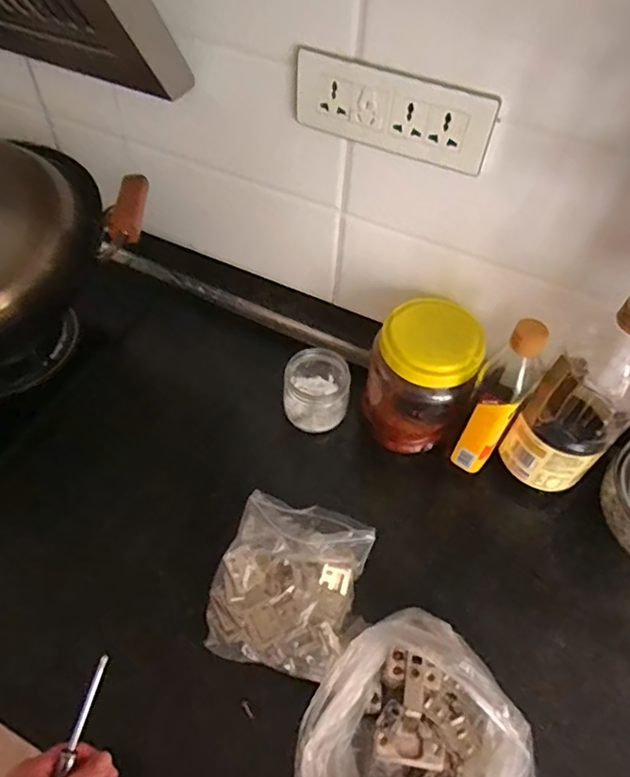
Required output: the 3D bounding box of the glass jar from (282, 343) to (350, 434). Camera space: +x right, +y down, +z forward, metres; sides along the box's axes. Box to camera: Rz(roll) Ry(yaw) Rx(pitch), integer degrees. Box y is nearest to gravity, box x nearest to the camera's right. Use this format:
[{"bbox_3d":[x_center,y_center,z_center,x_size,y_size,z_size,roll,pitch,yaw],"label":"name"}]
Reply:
[{"bbox_3d":[0.000,0.006,0.730,0.083,0.097,0.085,1,53,-1],"label":"glass jar"}]

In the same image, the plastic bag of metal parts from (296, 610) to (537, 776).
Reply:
[{"bbox_3d":[0.088,0.329,0.487,0.214,0.098,0.205,-32,61,-23],"label":"plastic bag of metal parts"}]

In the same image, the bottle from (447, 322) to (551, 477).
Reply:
[{"bbox_3d":[0.195,0.018,0.600,0.050,0.212,0.047,22,56,14],"label":"bottle"}]

